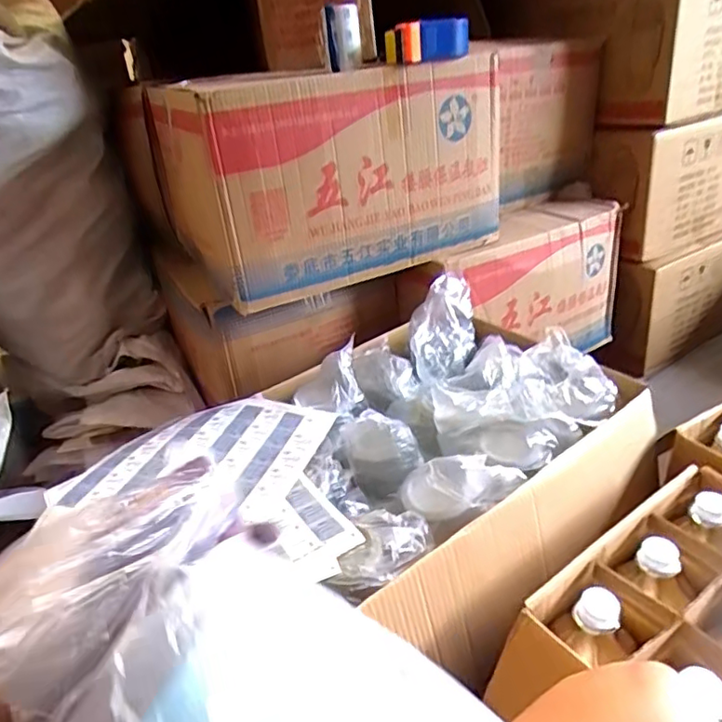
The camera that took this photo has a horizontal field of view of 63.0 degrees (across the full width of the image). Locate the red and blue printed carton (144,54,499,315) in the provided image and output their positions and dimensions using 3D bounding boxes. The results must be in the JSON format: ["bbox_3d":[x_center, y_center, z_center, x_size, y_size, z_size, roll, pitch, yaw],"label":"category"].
[{"bbox_3d":[-0.069,-0.394,1.197,0.577,0.356,0.404,-23,34,-26],"label":"red and blue printed carton"}]

